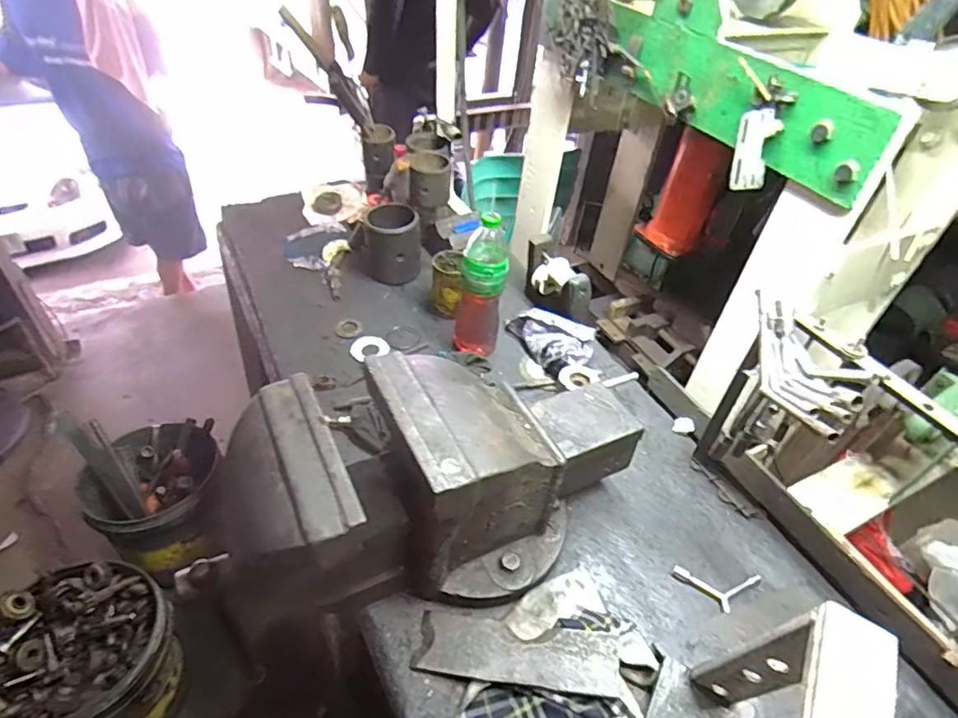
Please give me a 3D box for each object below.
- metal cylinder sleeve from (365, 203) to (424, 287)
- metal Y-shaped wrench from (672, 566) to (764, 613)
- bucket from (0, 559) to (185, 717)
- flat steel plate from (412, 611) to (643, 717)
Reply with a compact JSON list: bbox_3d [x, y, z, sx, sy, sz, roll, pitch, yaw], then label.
[{"bbox_3d":[-0.178,-0.235,1.162,0.115,0.136,0.103,-1,44,-9],"label":"metal cylinder sleeve"},{"bbox_3d":[0.325,0.309,0.743,0.123,0.012,0.056,5,43,-2],"label":"metal Y-shaped wrench"},{"bbox_3d":[-0.782,0.652,1.164,0.284,0.399,0.295,4,43,-4],"label":"bucket"},{"bbox_3d":[0.053,0.340,0.642,0.240,0.015,0.073,5,41,11],"label":"flat steel plate"}]

